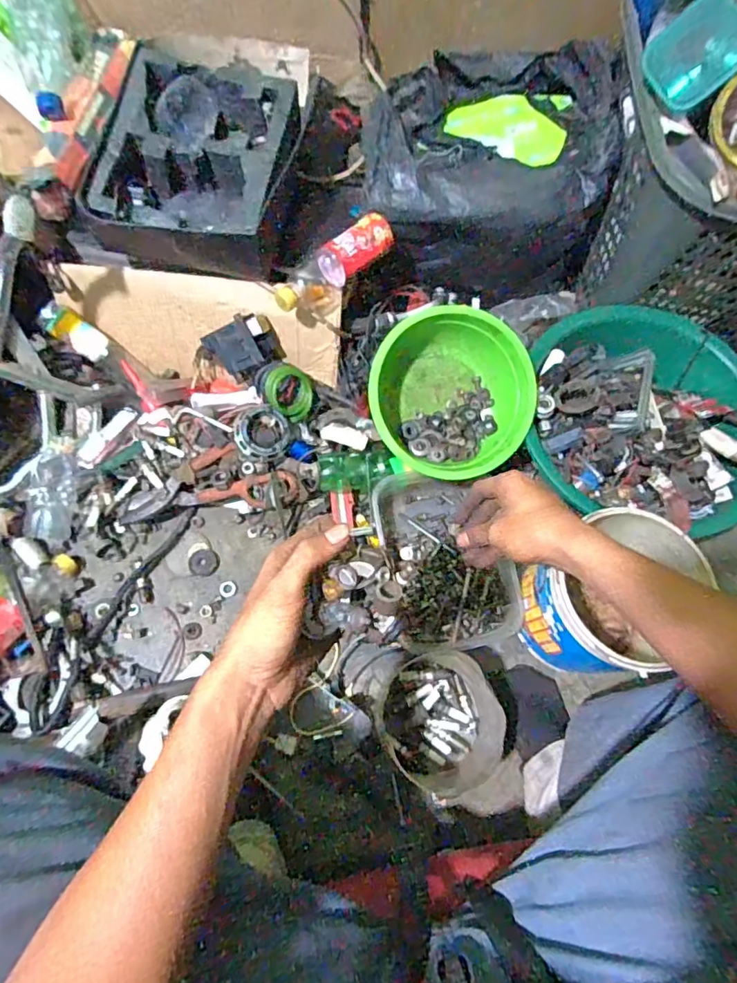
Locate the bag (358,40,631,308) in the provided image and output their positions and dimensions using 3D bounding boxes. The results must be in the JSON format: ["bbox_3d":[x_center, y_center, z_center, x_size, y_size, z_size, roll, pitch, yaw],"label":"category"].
[{"bbox_3d":[0.185,-0.500,0.829,0.345,0.229,0.333,14,70,3],"label":"bag"}]

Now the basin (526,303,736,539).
[{"bbox_3d":[0.404,-0.112,0.765,0.326,0.103,0.321,9,70,1],"label":"basin"}]

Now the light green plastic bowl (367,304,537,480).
[{"bbox_3d":[0.109,-0.135,0.750,0.228,0.095,0.228,-1,94,-11],"label":"light green plastic bowl"}]

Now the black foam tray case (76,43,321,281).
[{"bbox_3d":[-0.215,-0.430,0.715,0.242,0.119,0.298,9,70,1],"label":"black foam tray case"}]

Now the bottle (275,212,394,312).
[{"bbox_3d":[-0.049,-0.305,0.730,0.195,0.056,0.055,-41,77,-15],"label":"bottle"}]

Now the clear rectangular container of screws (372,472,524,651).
[{"bbox_3d":[0.102,0.086,0.736,0.160,0.054,0.250,-11,71,-7],"label":"clear rectangular container of screws"}]

